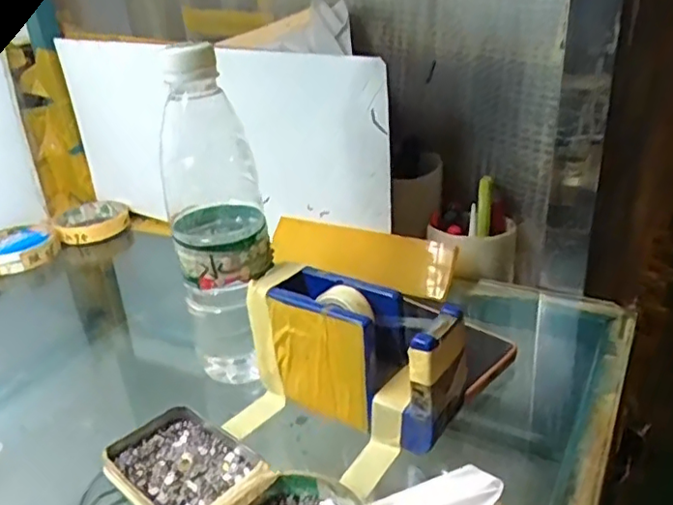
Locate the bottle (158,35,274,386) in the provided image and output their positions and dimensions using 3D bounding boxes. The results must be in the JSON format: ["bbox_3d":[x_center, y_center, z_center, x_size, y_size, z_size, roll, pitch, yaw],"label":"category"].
[{"bbox_3d":[-0.079,-0.018,0.400,0.061,0.210,0.075,-10,26,-13],"label":"bottle"}]

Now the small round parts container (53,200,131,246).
[{"bbox_3d":[-0.286,-0.037,0.710,0.078,0.020,0.093,-12,26,-14],"label":"small round parts container"}]

